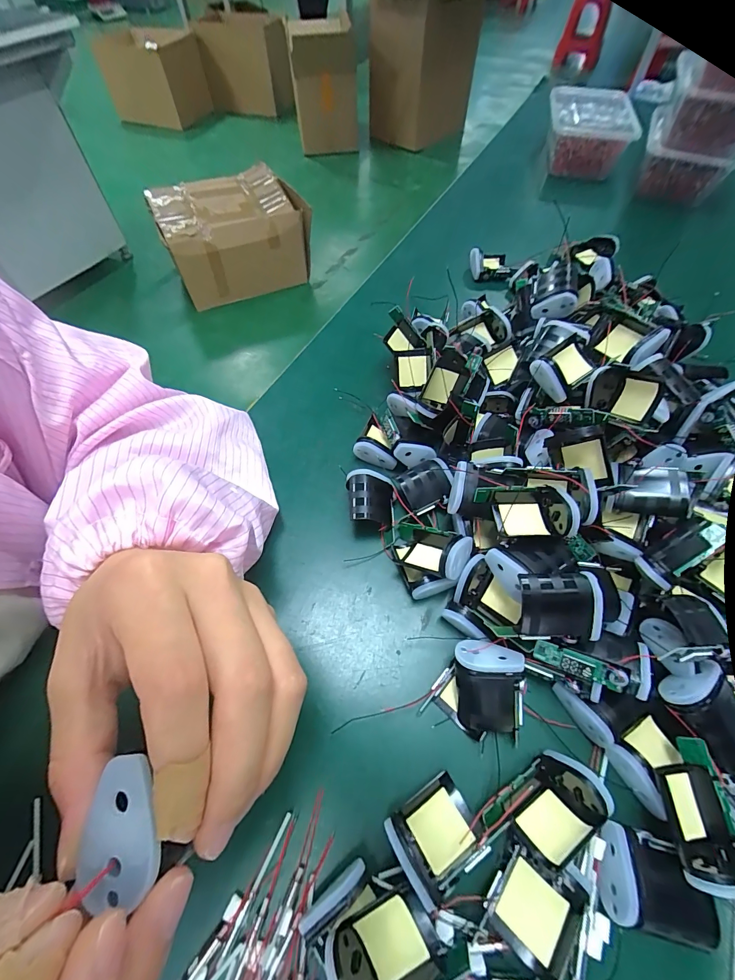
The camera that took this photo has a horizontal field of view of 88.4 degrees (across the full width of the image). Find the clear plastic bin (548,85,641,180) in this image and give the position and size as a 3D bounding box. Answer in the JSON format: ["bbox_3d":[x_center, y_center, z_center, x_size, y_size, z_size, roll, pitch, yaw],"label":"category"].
[{"bbox_3d":[0.327,-0.542,0.574,0.111,0.075,0.159,9,60,6],"label":"clear plastic bin"}]

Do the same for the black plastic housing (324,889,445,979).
[{"bbox_3d":[0.008,0.202,0.164,0.045,0.020,0.032,-25,63,-13],"label":"black plastic housing"}]

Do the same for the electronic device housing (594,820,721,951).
[{"bbox_3d":[0.135,0.184,0.177,0.046,0.018,0.036,11,61,7],"label":"electronic device housing"}]

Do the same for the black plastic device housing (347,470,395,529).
[{"bbox_3d":[0.002,0.009,0.276,0.033,0.028,0.041,2,60,2],"label":"black plastic device housing"}]

